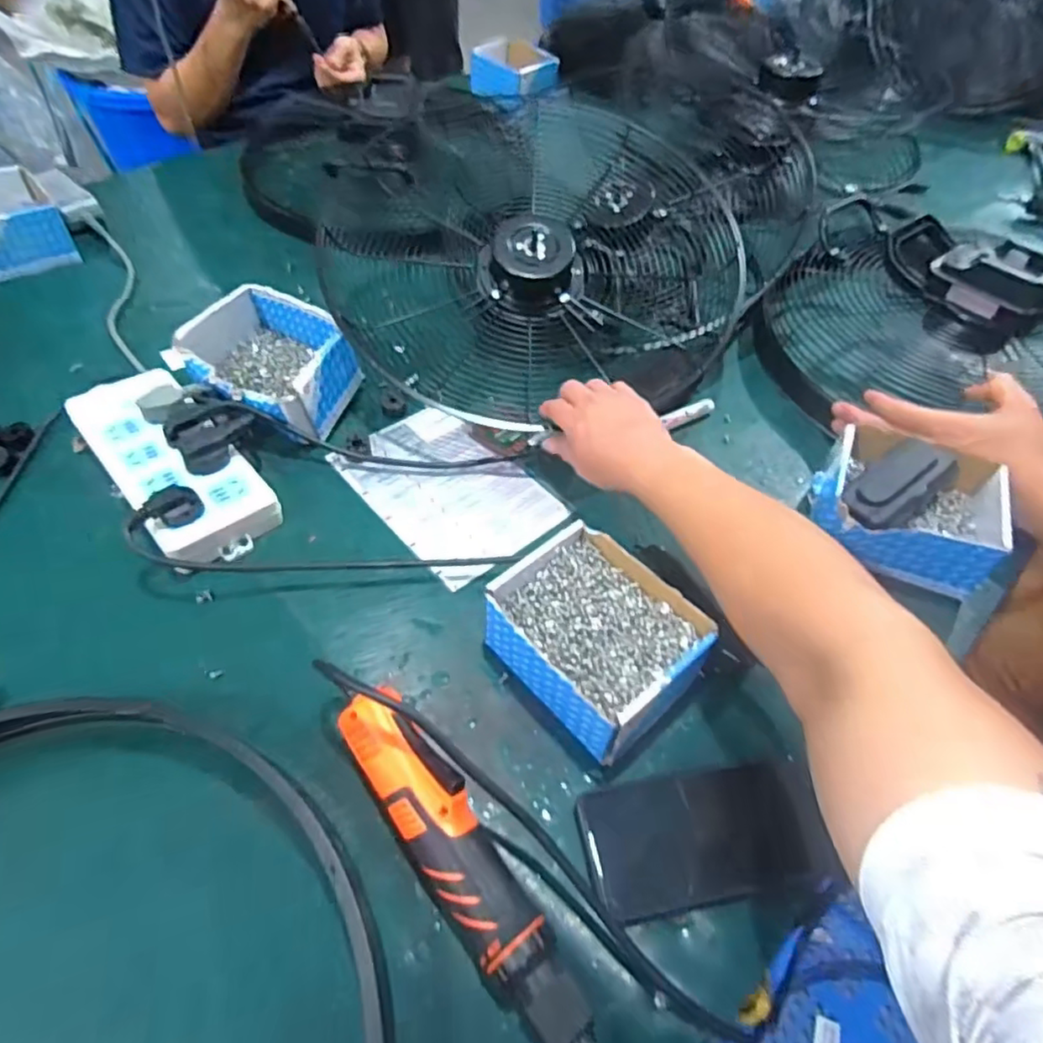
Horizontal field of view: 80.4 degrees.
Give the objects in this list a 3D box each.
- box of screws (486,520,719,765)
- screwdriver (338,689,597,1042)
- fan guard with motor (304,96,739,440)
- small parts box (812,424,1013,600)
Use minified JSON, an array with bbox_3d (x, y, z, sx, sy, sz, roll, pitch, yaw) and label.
[{"bbox_3d":[0.050,0.087,0.452,0.113,0.074,0.142,-32,60,-24],"label":"box of screws"},{"bbox_3d":[-0.030,0.209,0.361,0.047,0.050,0.257,-31,60,-23],"label":"screwdriver"},{"bbox_3d":[0.005,-0.349,0.766,0.473,0.144,0.535,-9,52,-10],"label":"fan guard with motor"},{"bbox_3d":[0.334,-0.013,0.543,0.139,0.080,0.122,16,54,10],"label":"small parts box"}]

